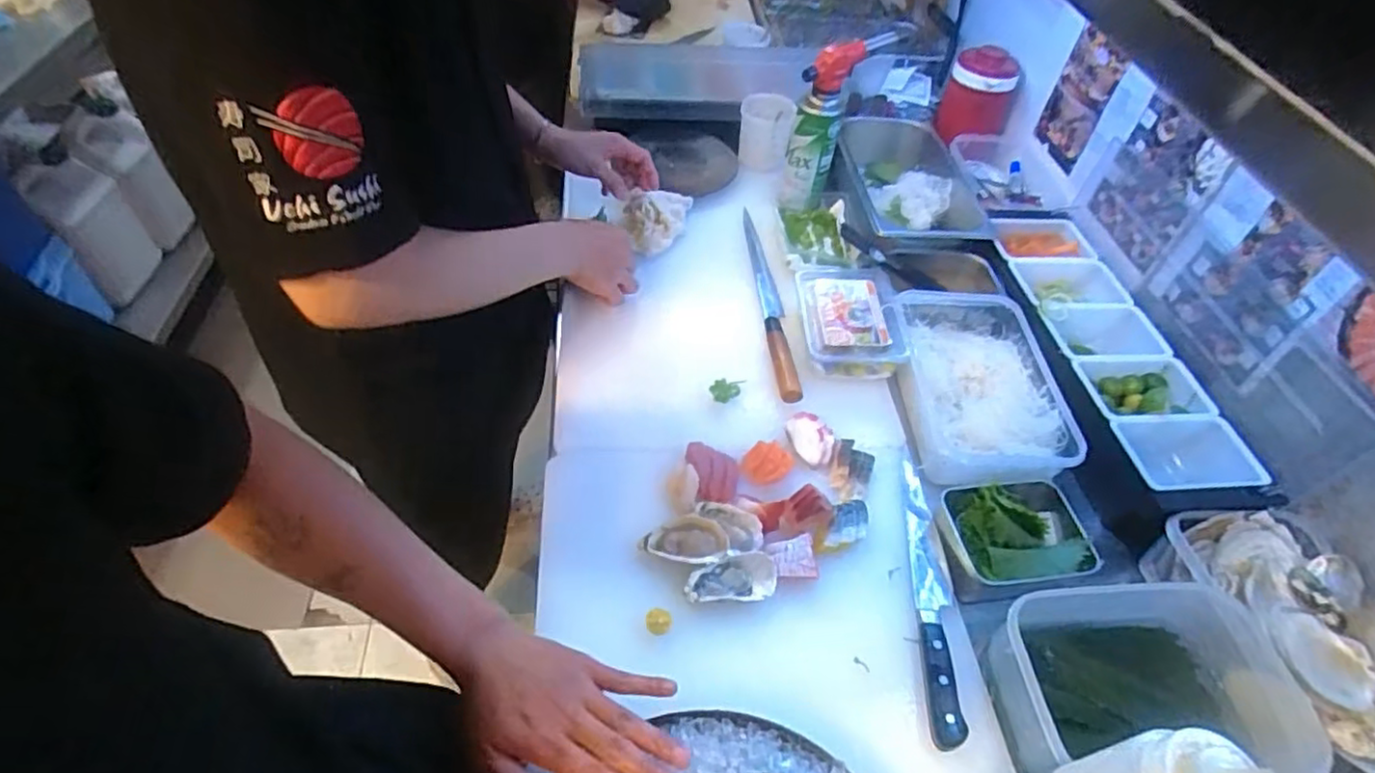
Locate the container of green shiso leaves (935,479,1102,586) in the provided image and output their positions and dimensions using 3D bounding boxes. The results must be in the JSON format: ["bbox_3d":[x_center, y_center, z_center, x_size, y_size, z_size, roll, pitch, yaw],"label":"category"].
[{"bbox_3d":[0.332,0.145,0.681,0.141,0.052,0.104,-3,51,-9],"label":"container of green shiso leaves"}]

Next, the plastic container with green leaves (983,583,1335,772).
[{"bbox_3d":[0.380,0.245,0.563,0.231,0.062,0.147,4,50,-4],"label":"plastic container with green leaves"}]

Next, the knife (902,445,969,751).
[{"bbox_3d":[0.232,0.178,0.642,0.035,0.017,0.299,9,50,1],"label":"knife"}]

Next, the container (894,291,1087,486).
[{"bbox_3d":[0.340,-0.002,0.798,0.171,0.043,0.269,1,50,-6],"label":"container"}]

